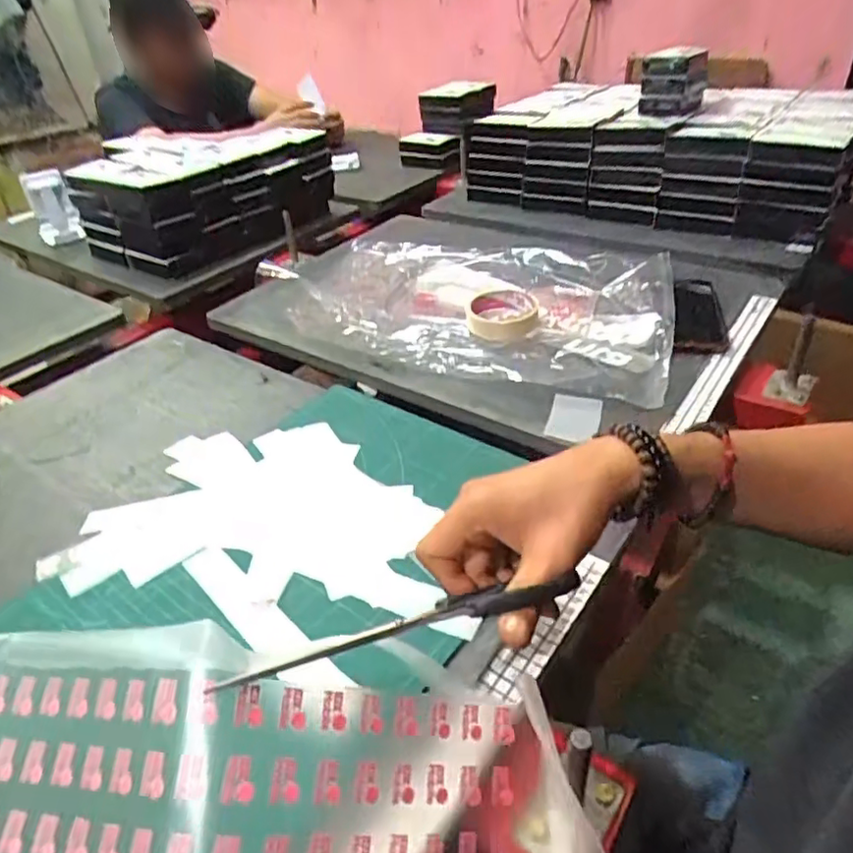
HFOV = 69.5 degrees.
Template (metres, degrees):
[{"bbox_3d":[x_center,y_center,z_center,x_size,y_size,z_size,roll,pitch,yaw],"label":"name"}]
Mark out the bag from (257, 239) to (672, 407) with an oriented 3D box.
[{"bbox_3d":[0.043,-0.180,0.803,0.550,0.045,0.330,13,40,23],"label":"bag"}]

